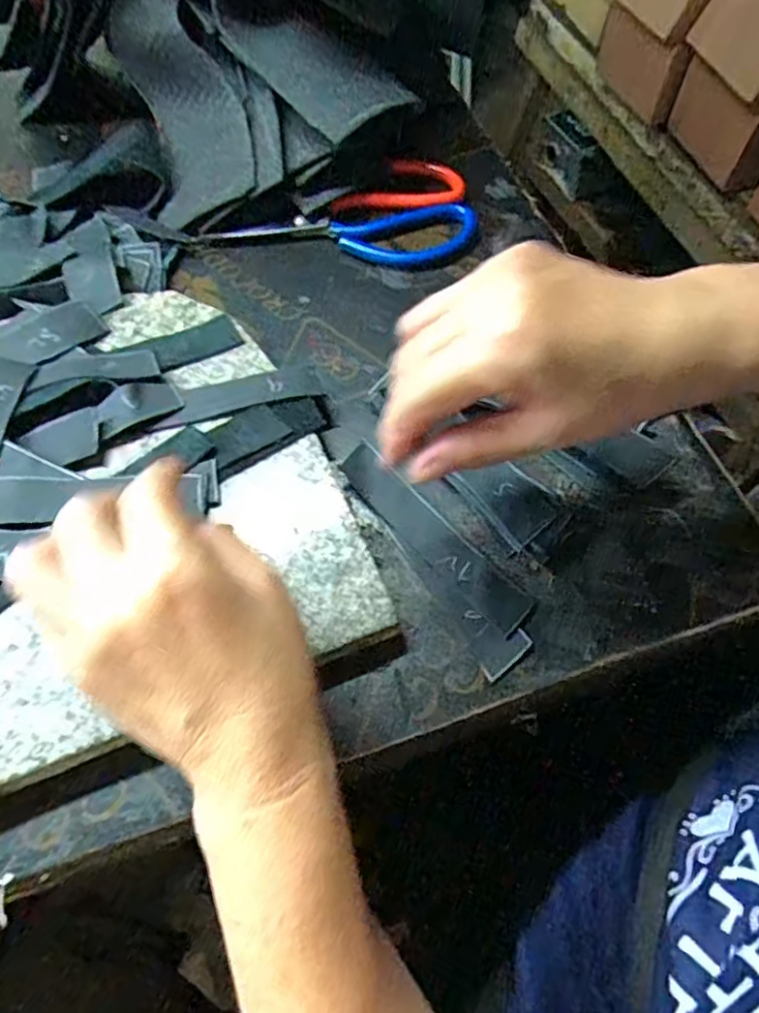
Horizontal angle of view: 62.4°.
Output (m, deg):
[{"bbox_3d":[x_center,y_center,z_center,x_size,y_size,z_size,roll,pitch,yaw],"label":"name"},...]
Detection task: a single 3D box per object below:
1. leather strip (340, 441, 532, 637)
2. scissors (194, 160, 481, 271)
[{"bbox_3d":[0.026,0.014,0.327,0.023,0.006,0.127,-38,68,-19],"label":"leather strip"},{"bbox_3d":[-0.025,-0.218,0.452,0.190,0.007,0.106,4,61,2],"label":"scissors"}]

